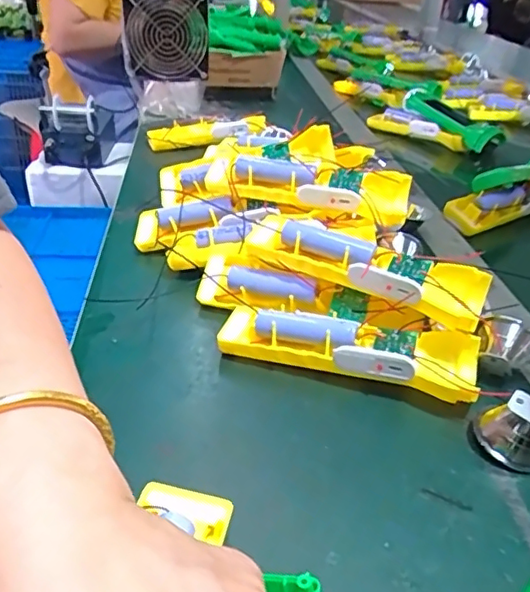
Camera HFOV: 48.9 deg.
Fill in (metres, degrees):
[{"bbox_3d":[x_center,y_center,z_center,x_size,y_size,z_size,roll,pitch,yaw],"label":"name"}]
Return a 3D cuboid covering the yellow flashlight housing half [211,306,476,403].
[{"bbox_3d":[0.053,0.033,0.378,0.159,0.034,0.049,11,35,16],"label":"yellow flashlight housing half"}]

